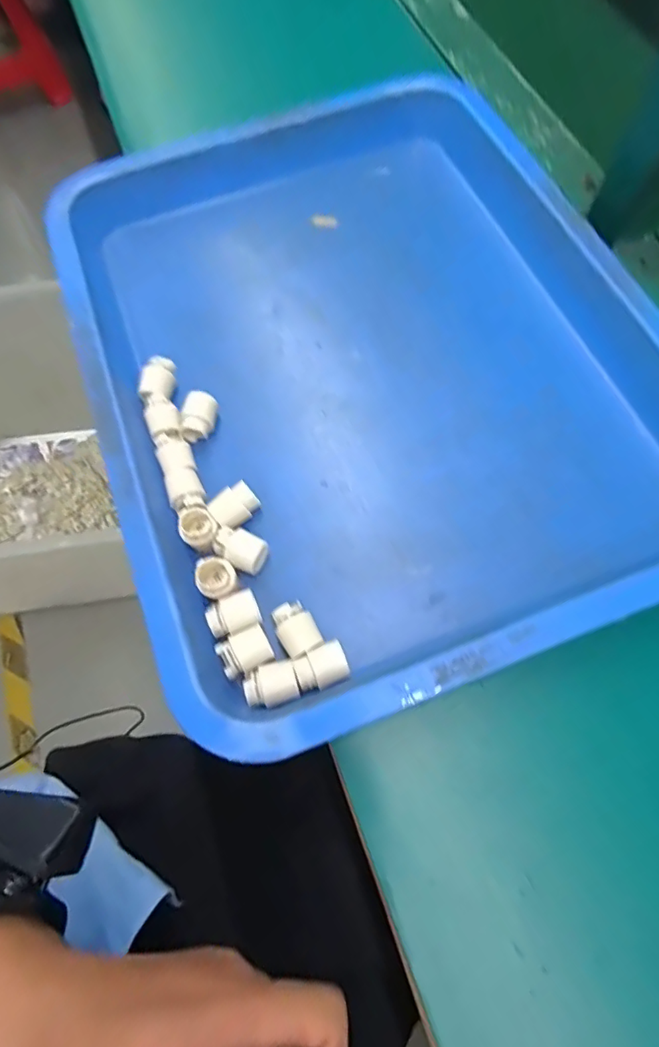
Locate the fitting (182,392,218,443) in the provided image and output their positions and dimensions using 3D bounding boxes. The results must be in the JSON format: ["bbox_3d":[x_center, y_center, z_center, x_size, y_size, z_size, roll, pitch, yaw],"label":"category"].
[{"bbox_3d":[-0.082,-0.066,0.338,0.018,0.018,0.027,11,69,5],"label":"fitting"}]

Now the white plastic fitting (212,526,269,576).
[{"bbox_3d":[-0.051,0.015,0.303,0.028,0.016,0.020,23,70,10],"label":"white plastic fitting"}]

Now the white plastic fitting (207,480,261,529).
[{"bbox_3d":[-0.056,-0.010,0.315,0.027,0.016,0.019,-36,72,-13],"label":"white plastic fitting"}]

